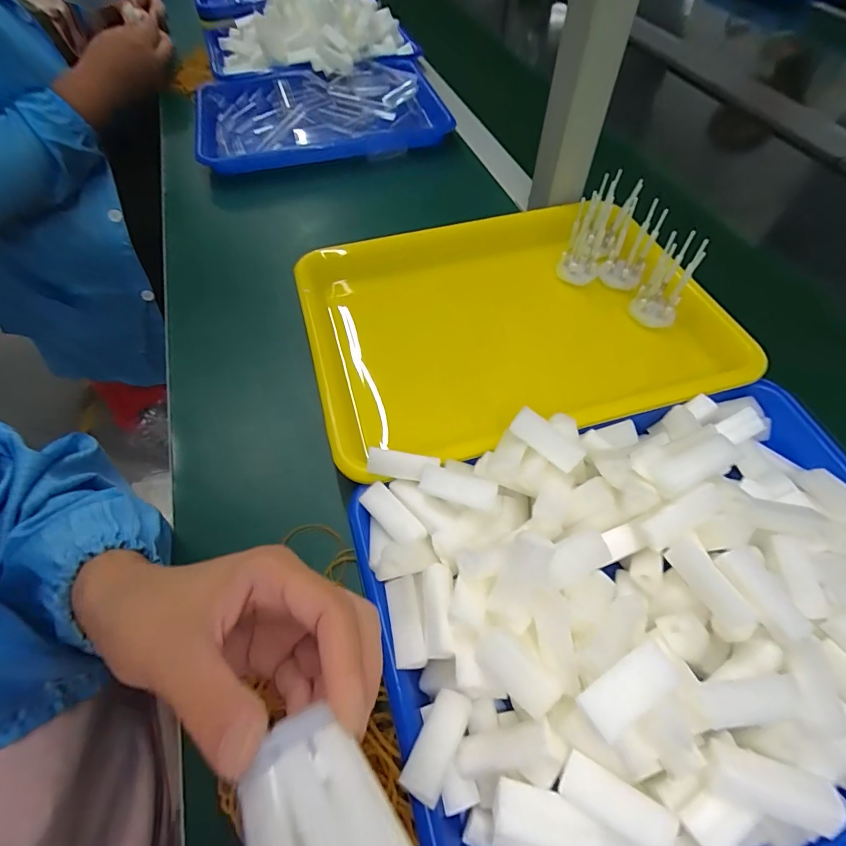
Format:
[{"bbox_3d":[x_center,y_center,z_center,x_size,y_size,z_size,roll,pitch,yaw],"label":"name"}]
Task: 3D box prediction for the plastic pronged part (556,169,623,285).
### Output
[{"bbox_3d":[0.153,-0.175,0.412,0.034,0.093,0.028,21,24,14],"label":"plastic pronged part"}]

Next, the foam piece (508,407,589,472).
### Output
[{"bbox_3d":[0.075,0.010,0.276,0.045,0.011,0.018,37,101,6],"label":"foam piece"}]

